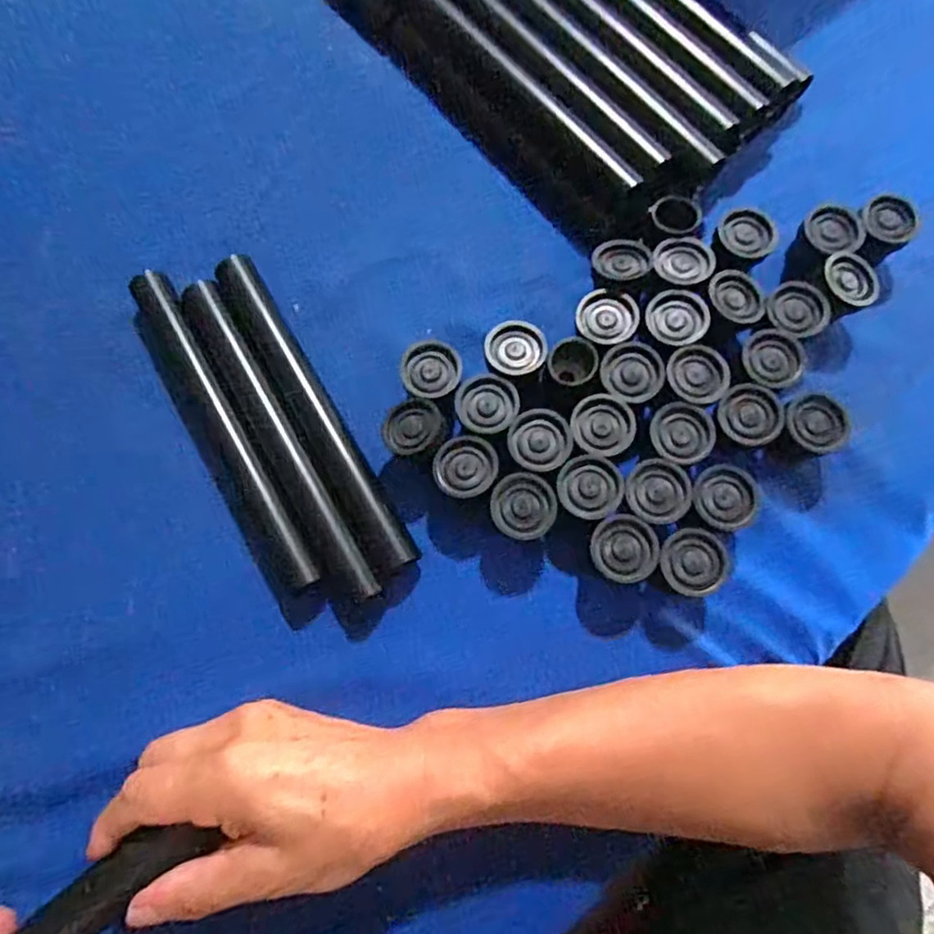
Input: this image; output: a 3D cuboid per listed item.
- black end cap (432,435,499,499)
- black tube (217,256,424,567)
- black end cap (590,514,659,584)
[{"bbox_3d":[0.000,0.002,0.361,0.034,0.024,0.033,0,75,1],"label":"black end cap"},{"bbox_3d":[-0.092,-0.035,0.382,0.024,0.019,0.217,-30,76,-7],"label":"black tube"},{"bbox_3d":[0.084,0.047,0.352,0.034,0.030,0.035,0,75,1],"label":"black end cap"}]

